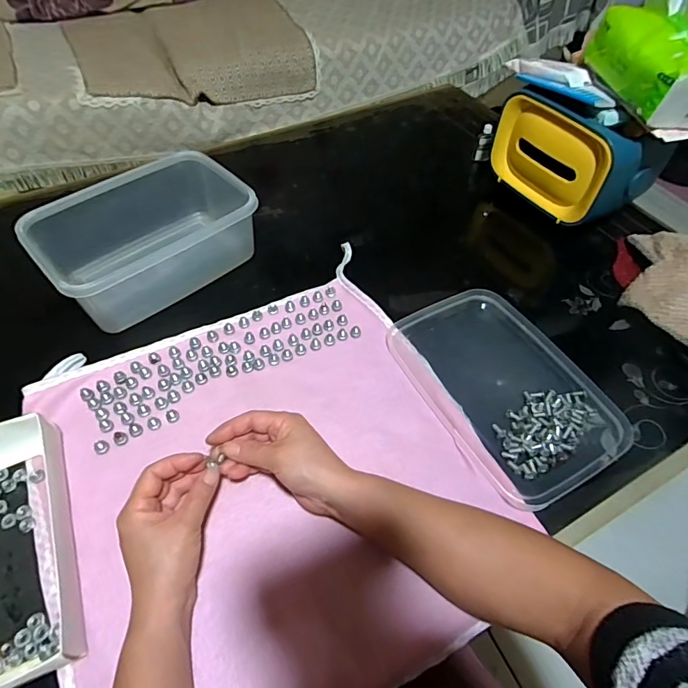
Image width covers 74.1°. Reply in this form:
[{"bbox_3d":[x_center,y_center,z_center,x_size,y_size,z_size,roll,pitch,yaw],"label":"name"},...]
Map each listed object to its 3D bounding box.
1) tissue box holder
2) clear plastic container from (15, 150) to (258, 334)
[{"bbox_3d":[0.323,-0.275,0.642,0.117,0.126,0.194,-22,56,-17],"label":"tissue box holder"},{"bbox_3d":[-0.245,-0.134,0.568,0.231,0.090,0.157,-33,61,-24],"label":"clear plastic container"}]

